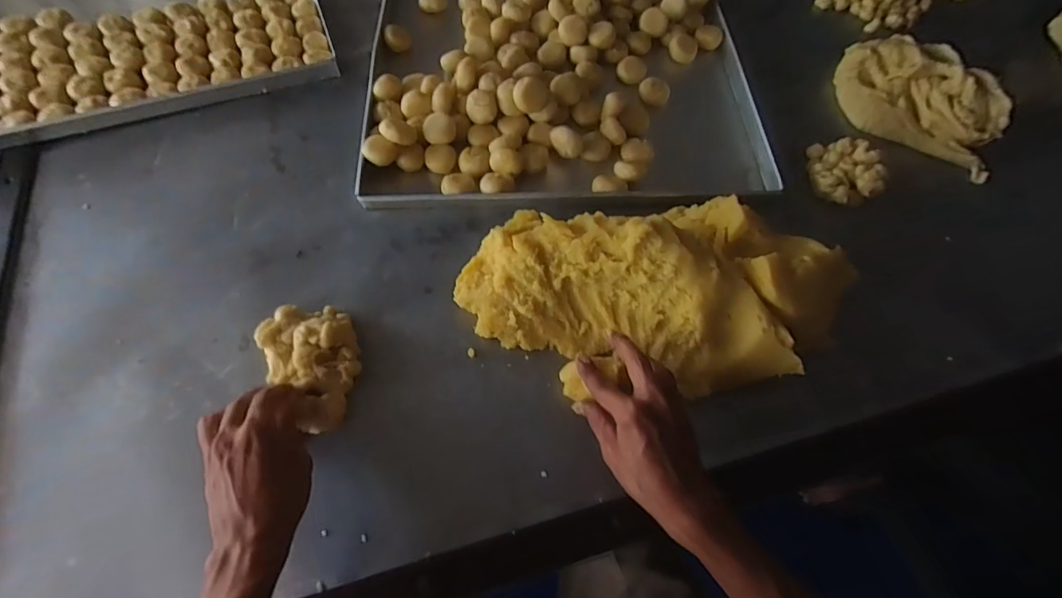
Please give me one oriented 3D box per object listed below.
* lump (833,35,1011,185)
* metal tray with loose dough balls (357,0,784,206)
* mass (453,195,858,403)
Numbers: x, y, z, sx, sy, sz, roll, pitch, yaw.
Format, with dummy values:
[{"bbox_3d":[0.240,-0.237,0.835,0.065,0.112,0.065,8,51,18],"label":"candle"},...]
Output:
[{"bbox_3d":[0.559,-0.291,0.710,0.244,0.072,0.151,36,66,16],"label":"lump"},{"bbox_3d":[0.044,-0.352,0.711,0.521,0.057,0.525,1,62,-2],"label":"metal tray with loose dough balls"},{"bbox_3d":[0.129,-0.012,0.510,0.398,0.090,0.207,-7,62,-6],"label":"mass"}]

